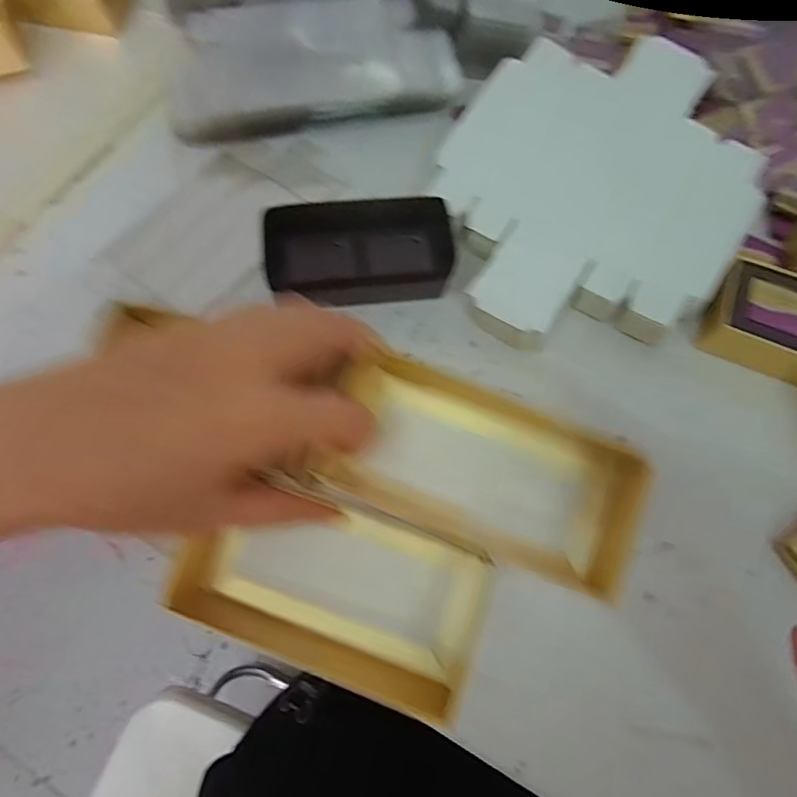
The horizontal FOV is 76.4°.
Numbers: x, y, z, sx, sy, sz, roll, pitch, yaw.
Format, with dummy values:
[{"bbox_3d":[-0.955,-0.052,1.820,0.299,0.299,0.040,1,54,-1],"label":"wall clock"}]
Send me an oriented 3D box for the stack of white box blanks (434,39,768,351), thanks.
[{"bbox_3d":[0.131,-0.143,0.339,0.190,0.024,0.241,29,71,8],"label":"stack of white box blanks"}]

